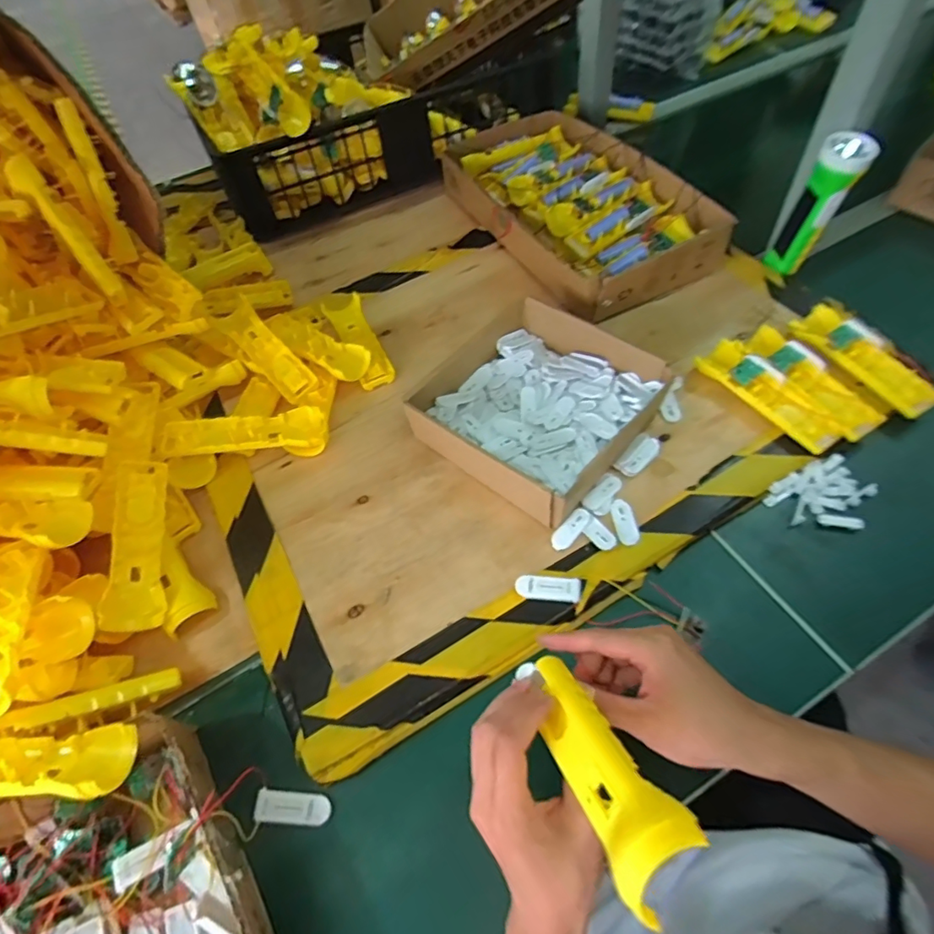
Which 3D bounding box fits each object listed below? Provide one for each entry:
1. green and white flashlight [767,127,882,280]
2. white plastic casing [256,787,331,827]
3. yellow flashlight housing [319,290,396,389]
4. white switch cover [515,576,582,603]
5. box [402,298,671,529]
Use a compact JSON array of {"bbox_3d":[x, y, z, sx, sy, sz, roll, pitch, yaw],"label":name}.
[{"bbox_3d":[0.420,-0.311,0.646,0.051,0.171,0.042,28,63,22],"label":"green and white flashlight"},{"bbox_3d":[-0.137,0.269,0.420,0.057,0.006,0.022,2,57,7],"label":"white plastic casing"},{"bbox_3d":[-0.138,-0.163,0.688,0.048,0.022,0.156,-25,58,-11],"label":"yellow flashlight housing"},{"bbox_3d":[0.075,0.113,0.496,0.058,0.012,0.022,5,57,9],"label":"white switch cover"},{"bbox_3d":[0.067,-0.068,0.575,0.206,0.070,0.213,32,65,24],"label":"box"}]

